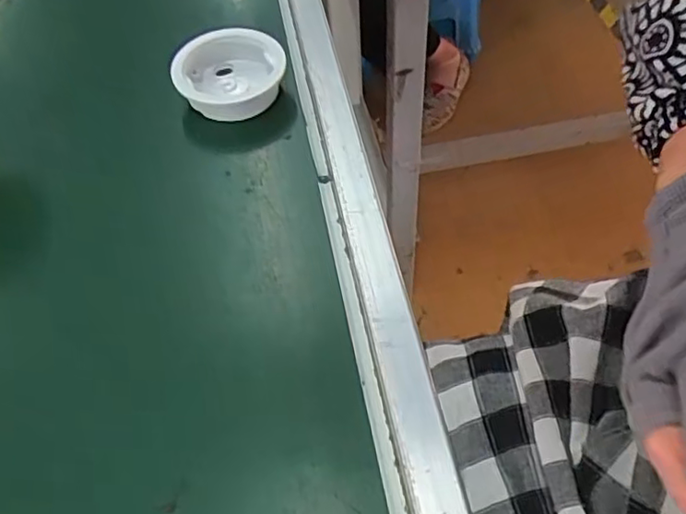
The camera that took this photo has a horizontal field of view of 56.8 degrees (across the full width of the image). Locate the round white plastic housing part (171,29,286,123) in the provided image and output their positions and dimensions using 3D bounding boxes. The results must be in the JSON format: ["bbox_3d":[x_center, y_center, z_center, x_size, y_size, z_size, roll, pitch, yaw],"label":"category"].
[{"bbox_3d":[-0.073,-0.120,0.413,0.069,0.026,0.061,-6,52,-1],"label":"round white plastic housing part"}]

